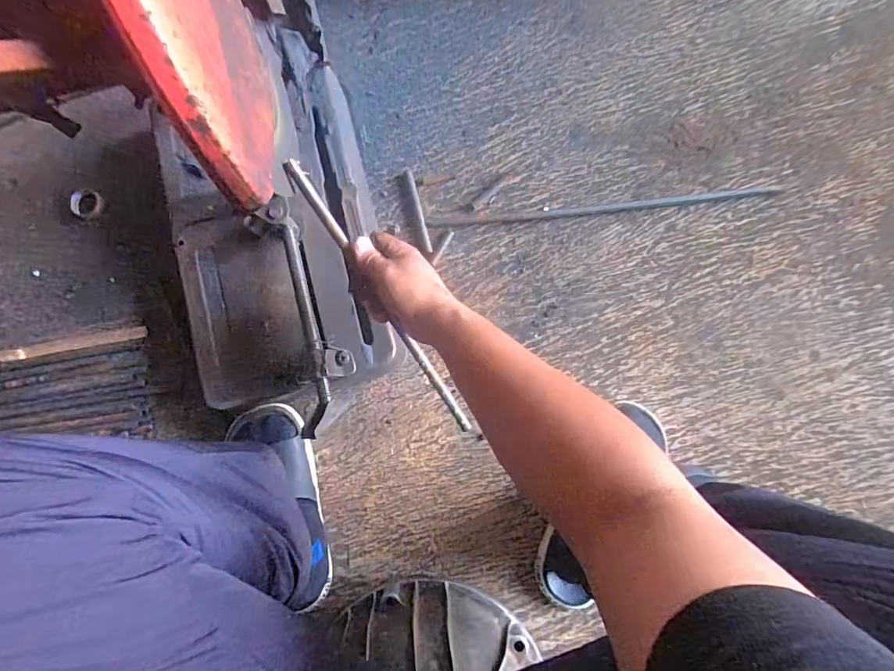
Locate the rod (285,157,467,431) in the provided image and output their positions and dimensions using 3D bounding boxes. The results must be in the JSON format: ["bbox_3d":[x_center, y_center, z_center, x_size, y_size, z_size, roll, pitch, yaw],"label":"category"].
[{"bbox_3d":[-0.060,-0.023,0.501,0.013,0.015,0.349,-33,115,-2],"label":"rod"}]

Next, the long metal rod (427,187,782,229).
[{"bbox_3d":[0.218,-0.180,0.662,0.487,0.012,0.015,-5,84,4],"label":"long metal rod"}]

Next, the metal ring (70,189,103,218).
[{"bbox_3d":[-0.530,-0.193,0.691,0.045,0.009,0.043,0,85,5],"label":"metal ring"}]

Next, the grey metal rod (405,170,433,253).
[{"bbox_3d":[-0.040,-0.181,0.676,0.010,0.007,0.128,-16,84,3],"label":"grey metal rod"}]

